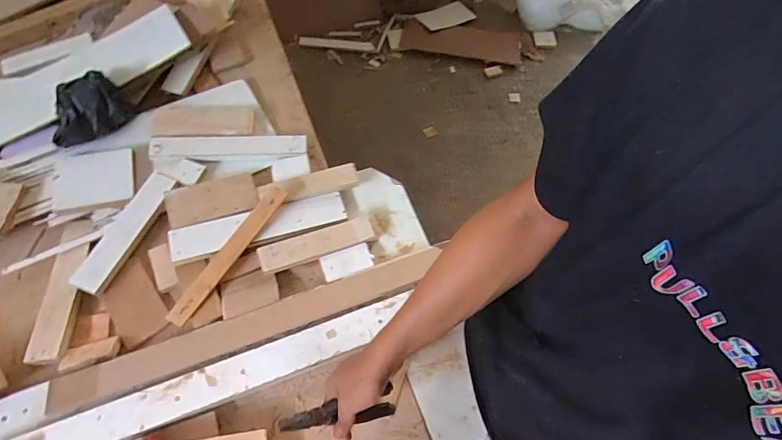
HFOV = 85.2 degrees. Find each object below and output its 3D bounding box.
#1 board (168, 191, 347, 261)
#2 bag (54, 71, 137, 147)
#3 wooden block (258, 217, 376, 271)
[{"bbox_3d":[-0.223,0.005,0.724,0.287,0.010,0.062,-14,65,-14],"label":"board"},{"bbox_3d":[-0.556,-0.201,0.771,0.138,0.078,0.100,-40,71,-20],"label":"bag"},{"bbox_3d":[-0.124,0.036,0.714,0.191,0.014,0.047,-18,65,-11],"label":"wooden block"}]

